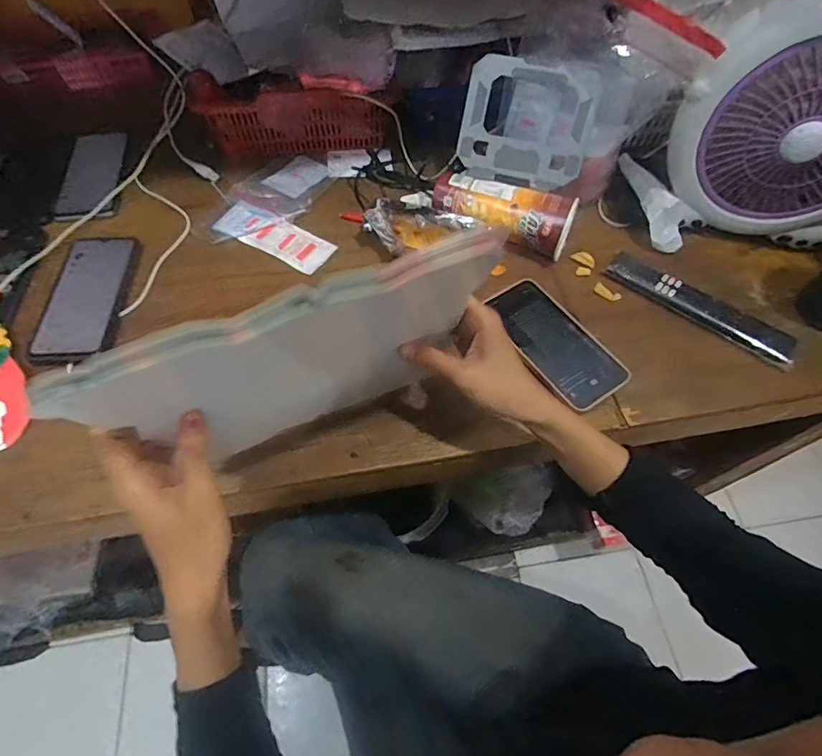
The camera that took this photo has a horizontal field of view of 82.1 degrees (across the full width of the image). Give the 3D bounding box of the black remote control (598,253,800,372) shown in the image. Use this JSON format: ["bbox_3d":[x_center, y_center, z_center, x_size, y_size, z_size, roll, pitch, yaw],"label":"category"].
[{"bbox_3d":[0.326,-0.083,0.535,0.210,0.021,0.039,35,65,17],"label":"black remote control"}]

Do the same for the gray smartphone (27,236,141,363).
[{"bbox_3d":[-0.360,-0.093,0.529,0.075,0.012,0.172,-2,60,-3],"label":"gray smartphone"}]

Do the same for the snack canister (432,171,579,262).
[{"bbox_3d":[0.108,-0.203,0.570,0.170,0.061,0.063,29,63,15],"label":"snack canister"}]

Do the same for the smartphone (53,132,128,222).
[{"bbox_3d":[-0.422,-0.271,0.622,0.075,0.012,0.155,-7,60,-5],"label":"smartphone"}]

